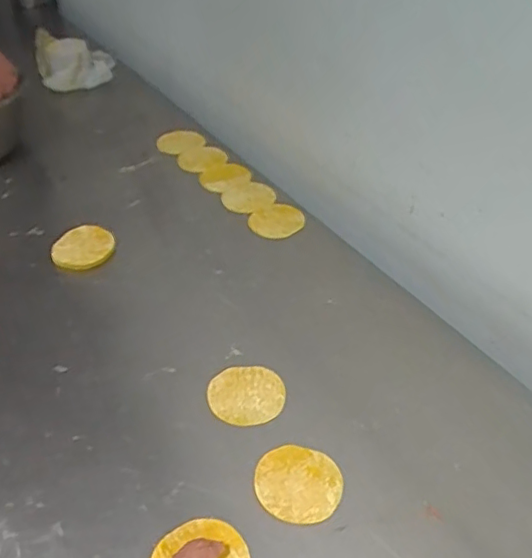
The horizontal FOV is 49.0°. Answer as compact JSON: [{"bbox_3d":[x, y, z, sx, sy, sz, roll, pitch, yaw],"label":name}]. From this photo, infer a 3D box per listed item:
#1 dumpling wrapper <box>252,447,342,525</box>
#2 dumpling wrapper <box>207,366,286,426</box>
[{"bbox_3d":[0.032,0.202,0.576,0.083,0.004,0.075,14,46,10],"label":"dumpling wrapper"},{"bbox_3d":[-0.022,0.130,0.657,0.084,0.004,0.073,2,48,-1],"label":"dumpling wrapper"}]

